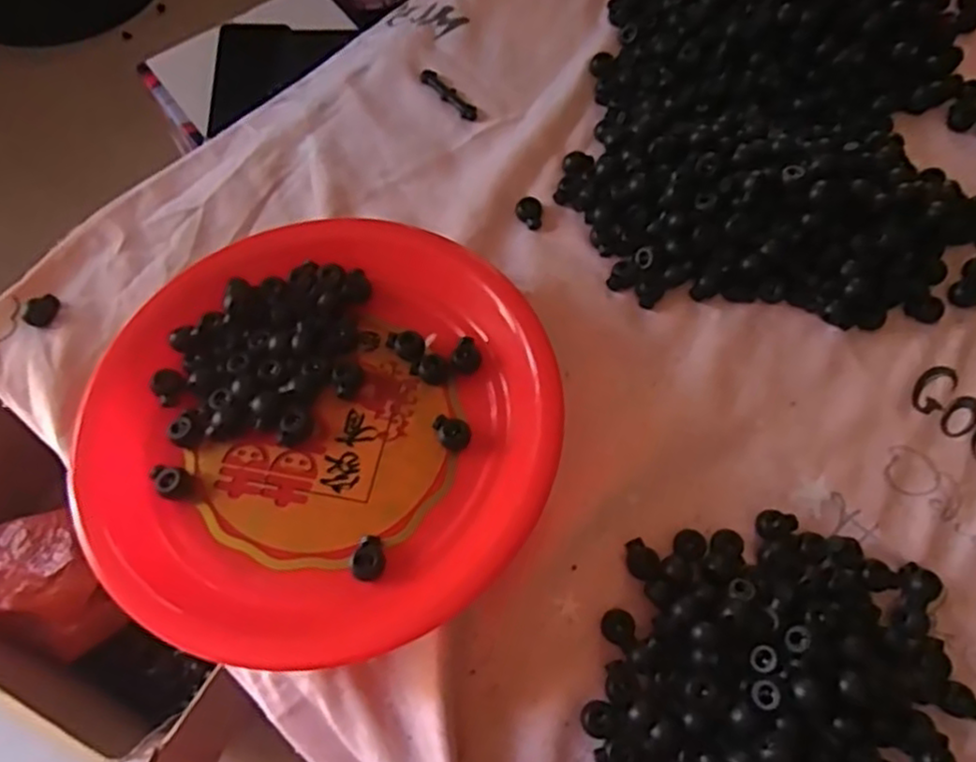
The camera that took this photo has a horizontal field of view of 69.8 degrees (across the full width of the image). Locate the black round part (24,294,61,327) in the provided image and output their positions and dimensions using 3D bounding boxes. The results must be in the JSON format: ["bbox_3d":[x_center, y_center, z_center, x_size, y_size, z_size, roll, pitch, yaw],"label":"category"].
[{"bbox_3d":[-0.279,-0.045,0.438,0.015,0.010,0.022,27,70,10],"label":"black round part"}]

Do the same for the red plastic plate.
[{"bbox_3d":[-0.095,0.016,0.403,0.253,0.050,0.264,0,68,-1],"label":"red plastic plate"}]

